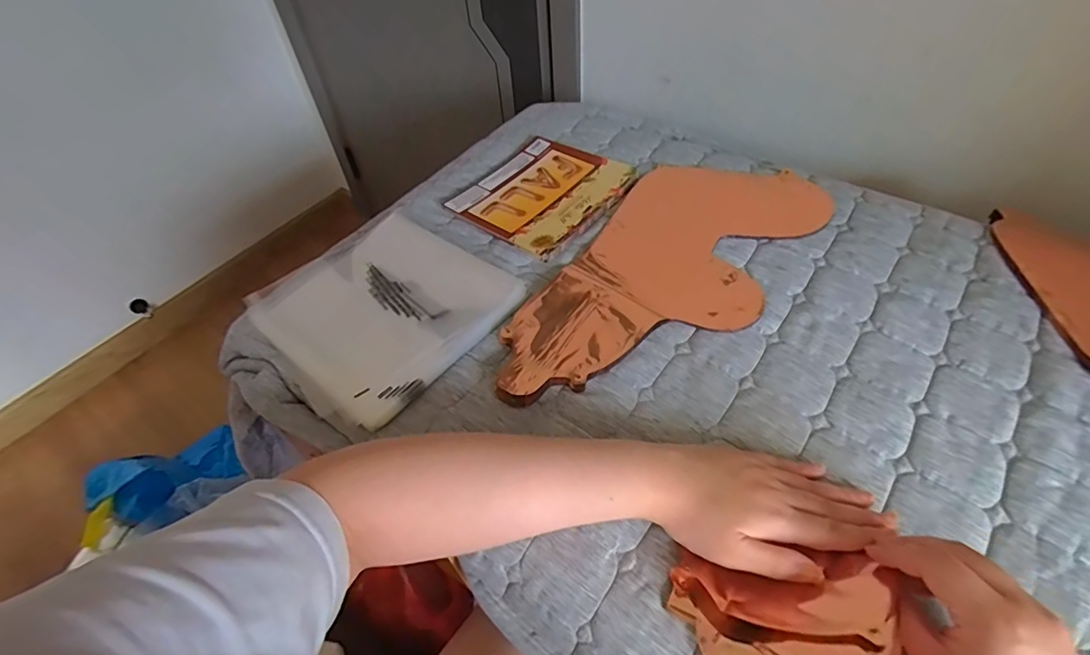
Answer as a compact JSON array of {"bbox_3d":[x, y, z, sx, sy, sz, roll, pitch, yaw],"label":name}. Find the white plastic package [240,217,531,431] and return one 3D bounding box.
[{"bbox_3d":[-0.174,-0.031,0.542,0.228,0.027,0.201,31,58,27],"label":"white plastic package"}]

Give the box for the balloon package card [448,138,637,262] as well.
[{"bbox_3d":[-0.001,-0.174,0.664,0.165,0.007,0.195,29,58,26],"label":"balloon package card"}]

